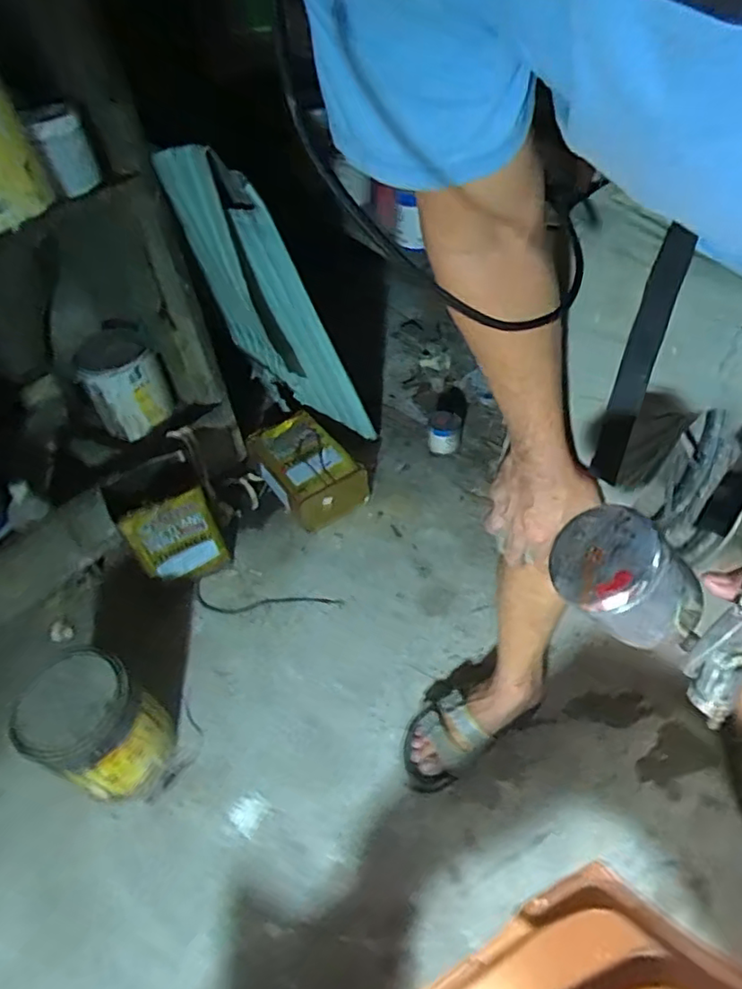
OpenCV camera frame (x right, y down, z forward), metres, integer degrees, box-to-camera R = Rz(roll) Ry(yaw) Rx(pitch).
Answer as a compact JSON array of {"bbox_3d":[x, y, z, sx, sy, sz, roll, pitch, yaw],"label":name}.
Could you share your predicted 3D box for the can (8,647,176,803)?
[{"bbox_3d":[-0.408,0.362,0.922,0.143,0.251,0.152,-3,49,4],"label":"can"}]

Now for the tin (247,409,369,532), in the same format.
[{"bbox_3d":[-0.149,-0.052,1.349,0.170,0.120,0.268,-31,53,-20],"label":"tin"}]

